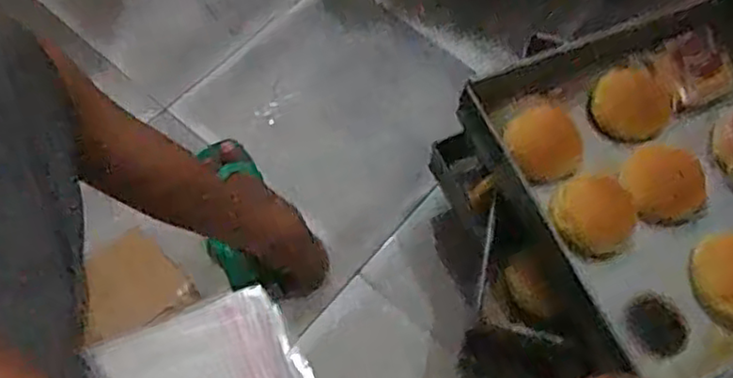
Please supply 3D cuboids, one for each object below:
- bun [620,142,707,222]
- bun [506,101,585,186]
[{"bbox_3d":[0.347,-0.009,0.772,0.085,0.032,0.090,2,64,-4],"label":"bun"},{"bbox_3d":[0.207,-0.054,0.779,0.072,0.049,0.090,-29,70,-17],"label":"bun"}]

